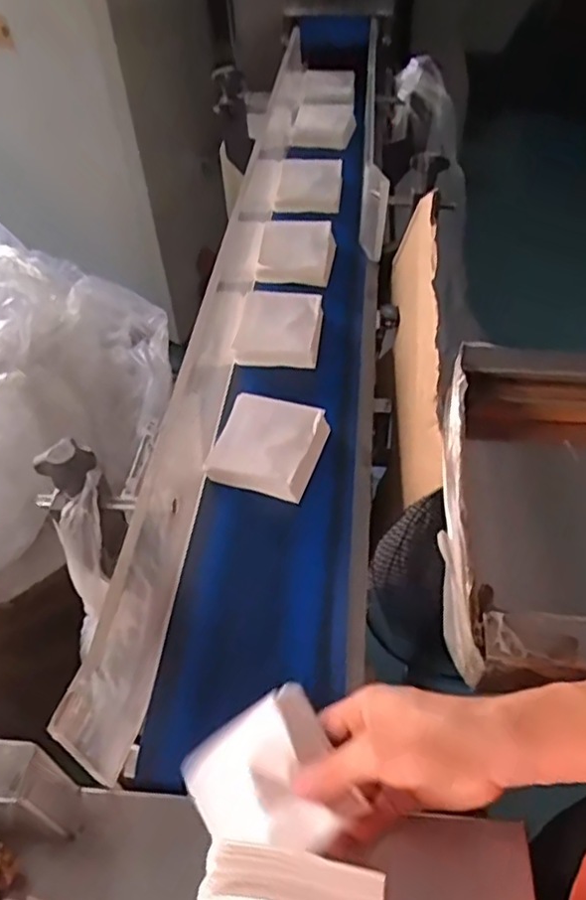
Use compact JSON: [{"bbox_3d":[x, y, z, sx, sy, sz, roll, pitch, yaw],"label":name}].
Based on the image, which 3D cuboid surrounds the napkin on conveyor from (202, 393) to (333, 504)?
[{"bbox_3d":[-0.020,-0.005,0.633,0.095,0.031,0.094,16,51,15],"label":"napkin on conveyor"}]

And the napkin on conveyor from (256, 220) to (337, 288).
[{"bbox_3d":[0.004,-0.251,0.851,0.091,0.028,0.107,5,50,7],"label":"napkin on conveyor"}]

